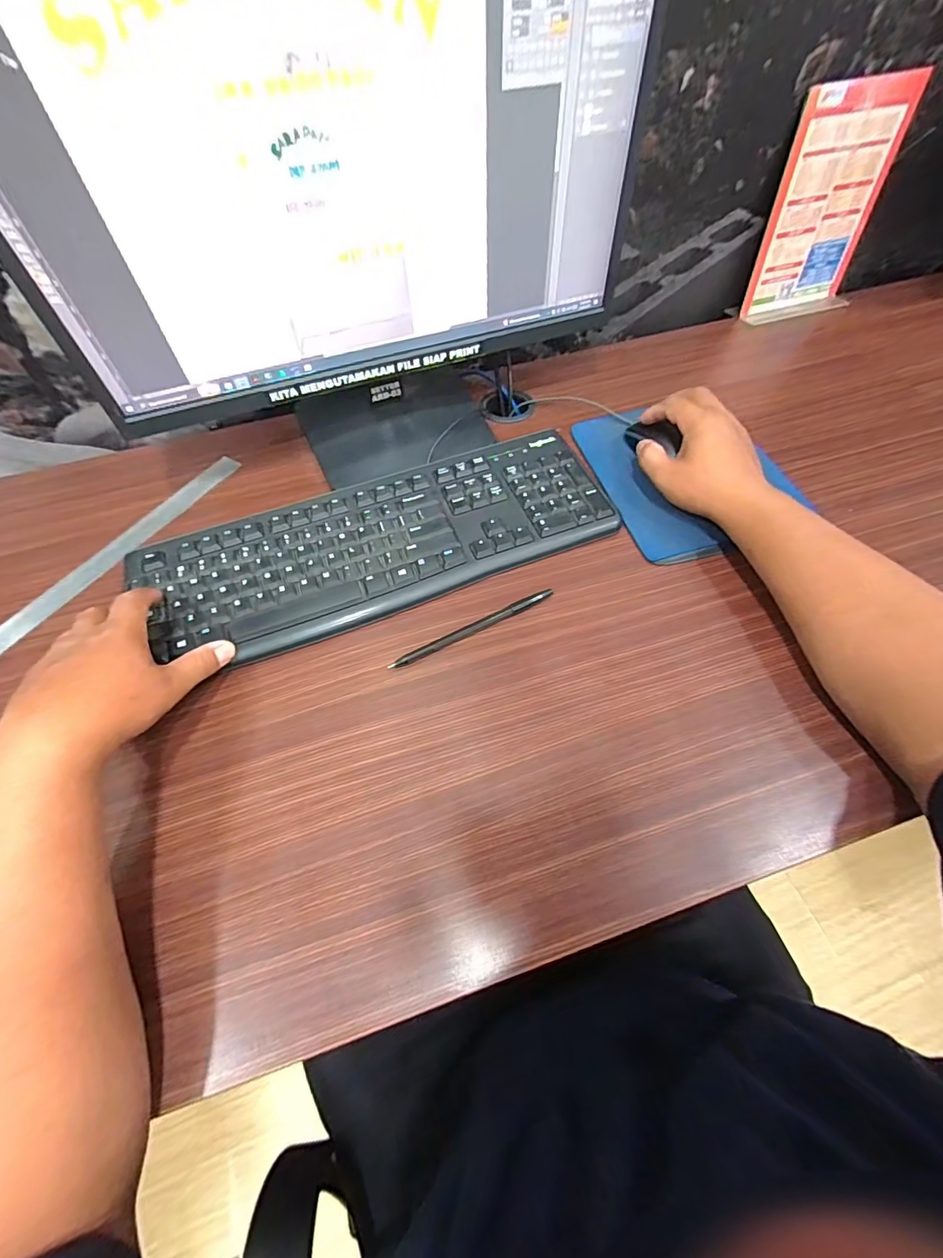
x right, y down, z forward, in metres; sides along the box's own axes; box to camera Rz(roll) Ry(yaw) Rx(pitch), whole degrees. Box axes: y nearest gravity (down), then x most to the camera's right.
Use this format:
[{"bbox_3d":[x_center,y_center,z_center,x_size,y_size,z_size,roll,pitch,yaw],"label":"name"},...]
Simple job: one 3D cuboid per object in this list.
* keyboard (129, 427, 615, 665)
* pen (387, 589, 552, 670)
[{"bbox_3d":[-0.080,-0.082,0.445,0.409,0.022,0.151,-19,59,-9],"label":"keyboard"},{"bbox_3d":[0.002,-0.001,0.398,0.148,0.005,0.011,-24,60,-12],"label":"pen"}]

